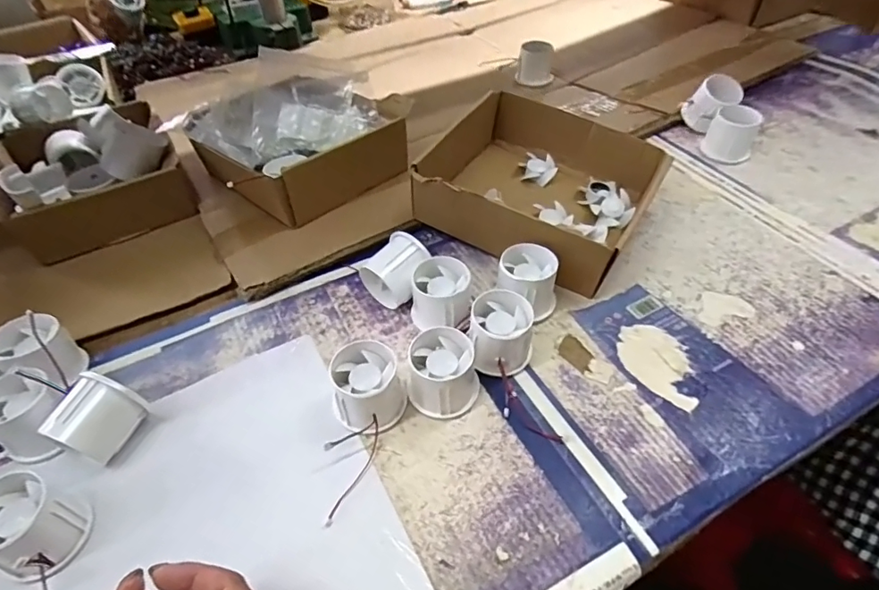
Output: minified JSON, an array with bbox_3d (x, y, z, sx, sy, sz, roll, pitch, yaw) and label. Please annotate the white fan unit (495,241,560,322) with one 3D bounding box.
[{"bbox_3d":[0.081,-0.011,0.472,0.052,0.049,0.056,29,54,26],"label":"white fan unit"}]

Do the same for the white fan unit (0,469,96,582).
[{"bbox_3d":[-0.271,0.152,0.339,0.061,0.044,0.057,19,50,19],"label":"white fan unit"}]

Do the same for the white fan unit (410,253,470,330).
[{"bbox_3d":[0.000,0.002,0.463,0.050,0.049,0.058,4,47,6],"label":"white fan unit"}]

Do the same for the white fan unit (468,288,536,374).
[{"bbox_3d":[0.051,0.033,0.428,0.050,0.048,0.058,8,48,9],"label":"white fan unit"}]

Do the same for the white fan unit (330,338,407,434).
[{"bbox_3d":[-0.057,0.073,0.402,0.057,0.048,0.058,-1,47,1],"label":"white fan unit"}]

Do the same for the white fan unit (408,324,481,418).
[{"bbox_3d":[0.003,0.061,0.406,0.053,0.049,0.052,-1,47,1],"label":"white fan unit"}]

